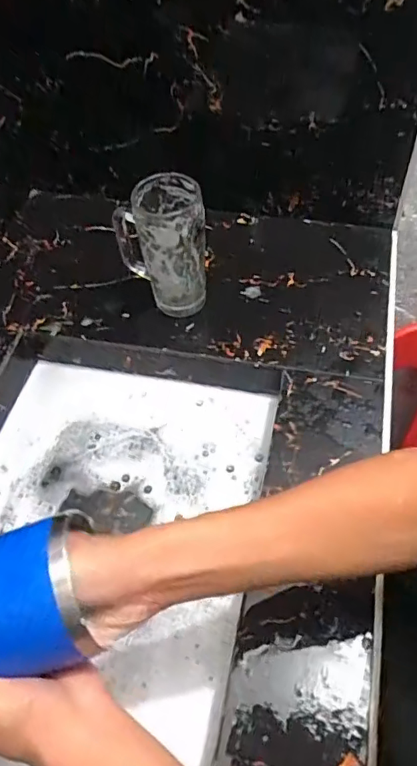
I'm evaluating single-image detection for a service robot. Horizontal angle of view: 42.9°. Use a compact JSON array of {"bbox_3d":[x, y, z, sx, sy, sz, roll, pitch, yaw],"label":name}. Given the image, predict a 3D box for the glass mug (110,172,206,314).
[{"bbox_3d":[-0.054,-0.156,0.641,0.095,0.164,0.083,-15,55,-6],"label":"glass mug"}]

